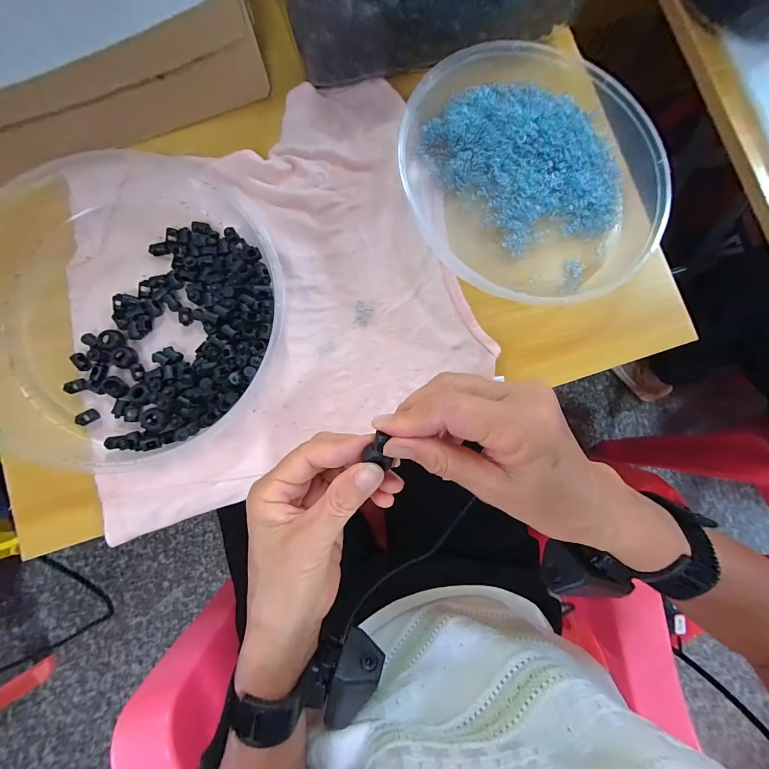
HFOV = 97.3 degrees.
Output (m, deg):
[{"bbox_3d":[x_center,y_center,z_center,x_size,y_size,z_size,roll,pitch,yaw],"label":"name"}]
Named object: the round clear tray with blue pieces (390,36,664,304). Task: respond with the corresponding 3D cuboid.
[{"bbox_3d":[0.131,-0.191,0.300,0.213,0.031,0.235,-20,85,-7],"label":"round clear tray with blue pieces"}]

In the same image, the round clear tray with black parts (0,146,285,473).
[{"bbox_3d":[-0.208,-0.062,0.264,0.241,0.033,0.244,1,83,-5],"label":"round clear tray with black parts"}]

